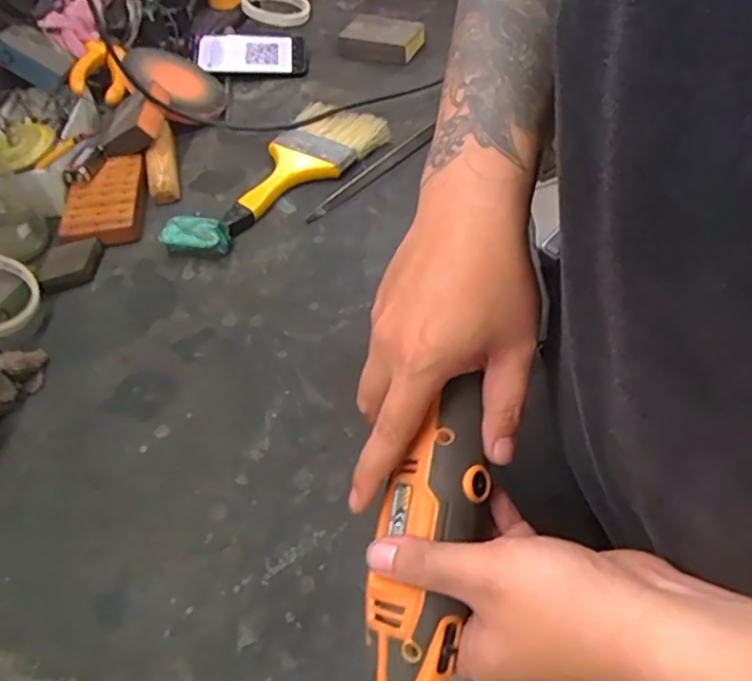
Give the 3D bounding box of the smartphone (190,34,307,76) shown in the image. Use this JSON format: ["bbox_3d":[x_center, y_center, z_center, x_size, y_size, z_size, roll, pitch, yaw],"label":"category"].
[{"bbox_3d":[-0.173,-0.395,0.809,0.150,0.013,0.070,1,72,-10],"label":"smartphone"}]

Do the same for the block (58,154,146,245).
[{"bbox_3d":[-0.286,-0.152,0.632,0.078,0.020,0.122,-5,53,-4],"label":"block"}]

